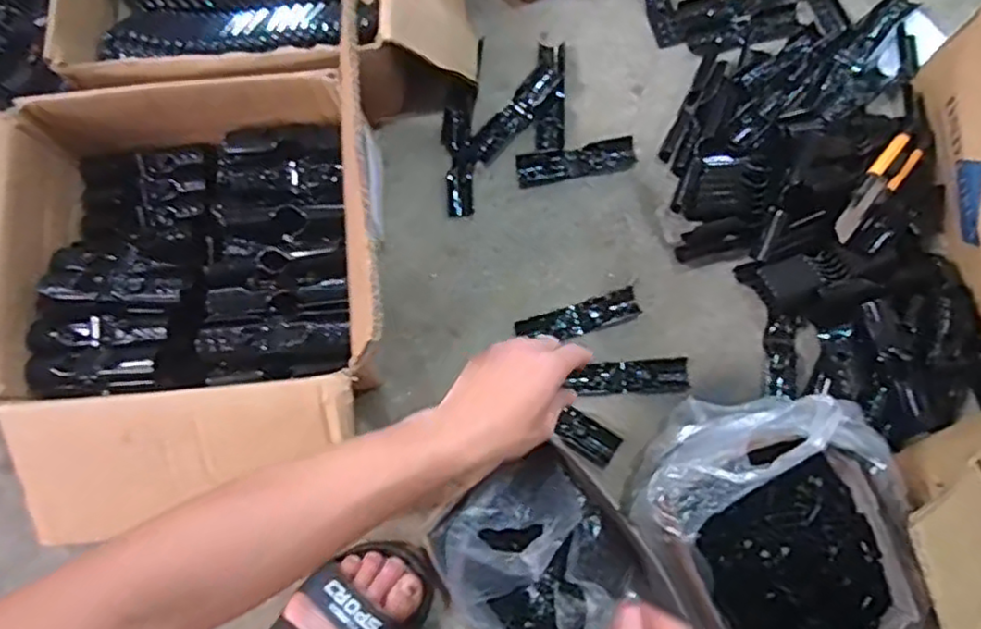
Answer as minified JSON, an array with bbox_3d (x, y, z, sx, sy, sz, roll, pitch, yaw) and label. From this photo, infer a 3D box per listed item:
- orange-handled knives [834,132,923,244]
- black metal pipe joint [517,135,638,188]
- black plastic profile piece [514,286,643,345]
[{"bbox_3d":[0.378,-0.123,0.666,0.033,0.009,0.151,41,70,8],"label":"orange-handled knives"},{"bbox_3d":[0.093,-0.167,0.744,0.128,0.008,0.033,-9,78,-1],"label":"black metal pipe joint"},{"bbox_3d":[0.091,0.005,0.702,0.125,0.021,0.033,-18,79,-3],"label":"black plastic profile piece"}]

